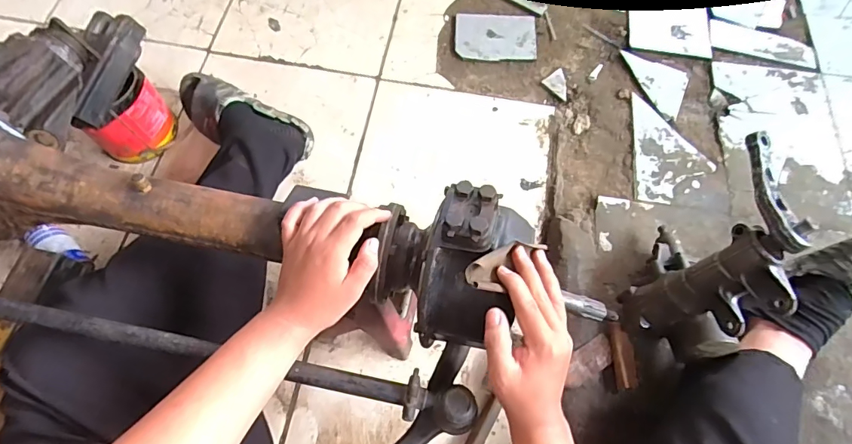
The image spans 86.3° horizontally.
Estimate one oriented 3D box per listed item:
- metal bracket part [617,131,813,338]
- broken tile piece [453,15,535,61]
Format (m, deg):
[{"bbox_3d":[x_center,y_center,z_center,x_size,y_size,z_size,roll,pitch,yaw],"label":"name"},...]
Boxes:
[{"bbox_3d":[0.456,0.055,0.703,0.138,0.257,0.259,32,72,11],"label":"metal bracket part"},{"bbox_3d":[0.166,-0.439,1.078,0.187,0.012,0.140,3,69,0],"label":"broken tile piece"}]

